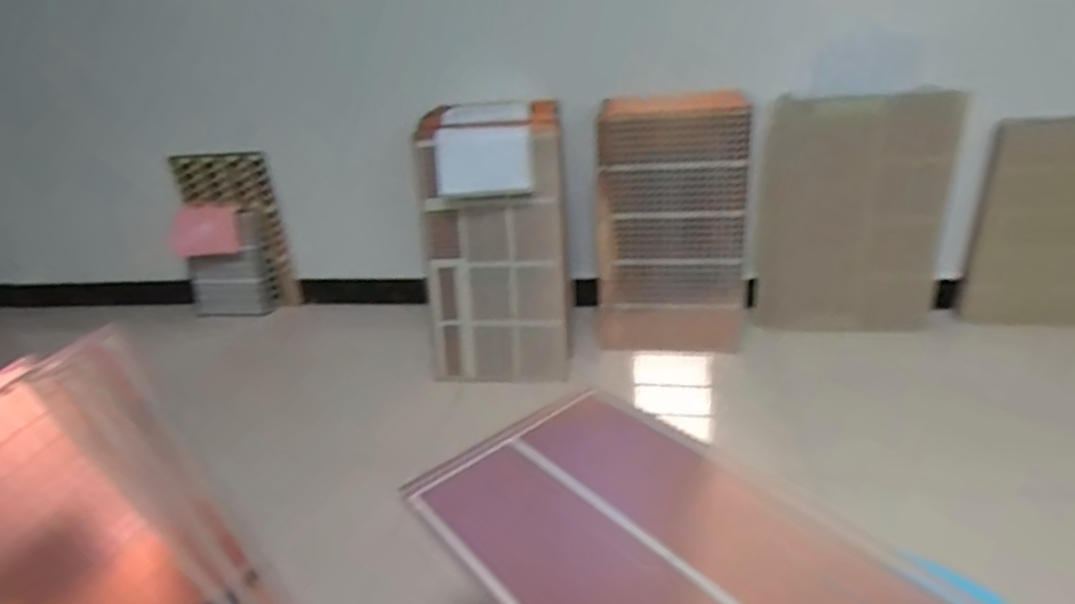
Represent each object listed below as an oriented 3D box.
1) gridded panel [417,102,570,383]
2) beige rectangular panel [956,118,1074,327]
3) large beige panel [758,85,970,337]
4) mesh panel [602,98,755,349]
[{"bbox_3d":[-0.098,-0.134,1.476,0.330,0.622,0.227,-2,28,6],"label":"gridded panel"},{"bbox_3d":[1.262,-0.175,1.439,0.399,0.493,0.039,4,23,20],"label":"beige rectangular panel"},{"bbox_3d":[0.788,-0.210,1.540,0.424,0.576,0.037,4,19,12],"label":"large beige panel"},{"bbox_3d":[0.327,-0.164,1.498,0.359,0.596,0.105,-1,28,10],"label":"mesh panel"}]

